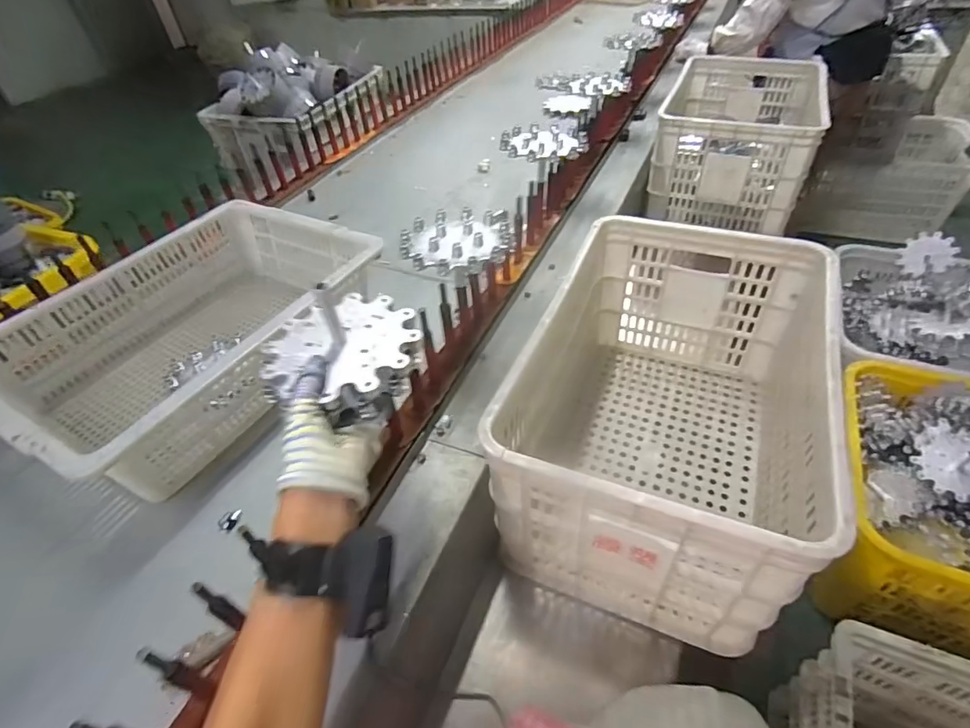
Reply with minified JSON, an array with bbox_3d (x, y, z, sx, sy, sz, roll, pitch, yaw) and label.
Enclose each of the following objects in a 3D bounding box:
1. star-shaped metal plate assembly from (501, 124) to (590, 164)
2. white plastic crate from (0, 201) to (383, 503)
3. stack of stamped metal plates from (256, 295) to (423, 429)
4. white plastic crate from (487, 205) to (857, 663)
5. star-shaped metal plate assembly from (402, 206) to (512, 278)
[{"bbox_3d":[0.104,-0.386,0.880,0.149,0.020,0.149,3,45,10],"label":"star-shaped metal plate assembly"},{"bbox_3d":[-0.449,-0.047,0.794,0.387,0.187,0.518,18,50,23],"label":"white plastic crate"},{"bbox_3d":[-0.133,-0.008,0.485,0.137,0.048,0.128,-25,47,-17],"label":"stack of stamped metal plates"},{"bbox_3d":[0.271,0.059,0.736,0.361,0.289,0.538,15,49,21],"label":"white plastic crate"},{"bbox_3d":[-0.038,-0.169,0.682,0.147,0.022,0.142,-9,44,-3],"label":"star-shaped metal plate assembly"}]

